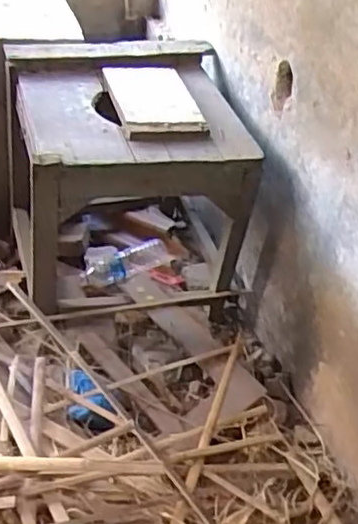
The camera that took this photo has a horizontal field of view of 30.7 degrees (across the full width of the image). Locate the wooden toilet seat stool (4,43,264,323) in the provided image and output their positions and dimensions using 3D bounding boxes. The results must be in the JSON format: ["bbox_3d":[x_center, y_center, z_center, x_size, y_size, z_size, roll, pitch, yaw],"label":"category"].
[{"bbox_3d":[-0.118,-0.162,1.409,0.447,0.454,0.462,-5,40,-13],"label":"wooden toilet seat stool"}]

